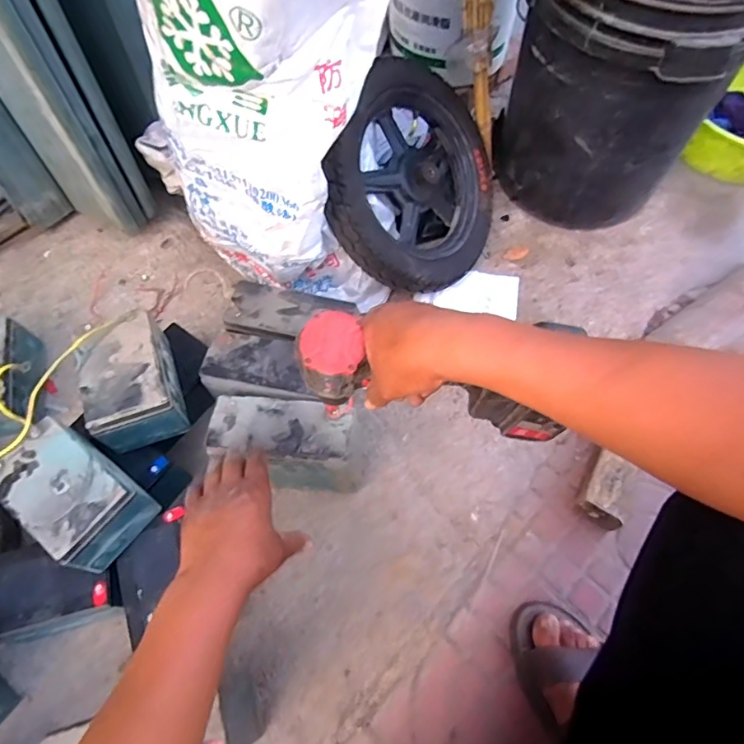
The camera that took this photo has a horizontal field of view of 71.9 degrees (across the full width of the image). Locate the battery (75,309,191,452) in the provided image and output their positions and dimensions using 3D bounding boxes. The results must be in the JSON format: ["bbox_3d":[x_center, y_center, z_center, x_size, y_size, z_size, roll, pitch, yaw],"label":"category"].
[{"bbox_3d":[-0.313,0.013,0.674,0.102,0.095,0.151,-20,62,-8],"label":"battery"}]

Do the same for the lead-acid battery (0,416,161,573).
[{"bbox_3d":[-0.349,0.143,0.607,0.148,0.093,0.101,33,67,19],"label":"lead-acid battery"}]

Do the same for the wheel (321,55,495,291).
[{"bbox_3d":[0.069,-0.310,0.853,0.079,0.335,0.359,-2,59,50],"label":"wheel"}]

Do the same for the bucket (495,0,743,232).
[{"bbox_3d":[0.423,-0.490,0.876,0.333,0.431,0.361,-1,61,2],"label":"bucket"}]

